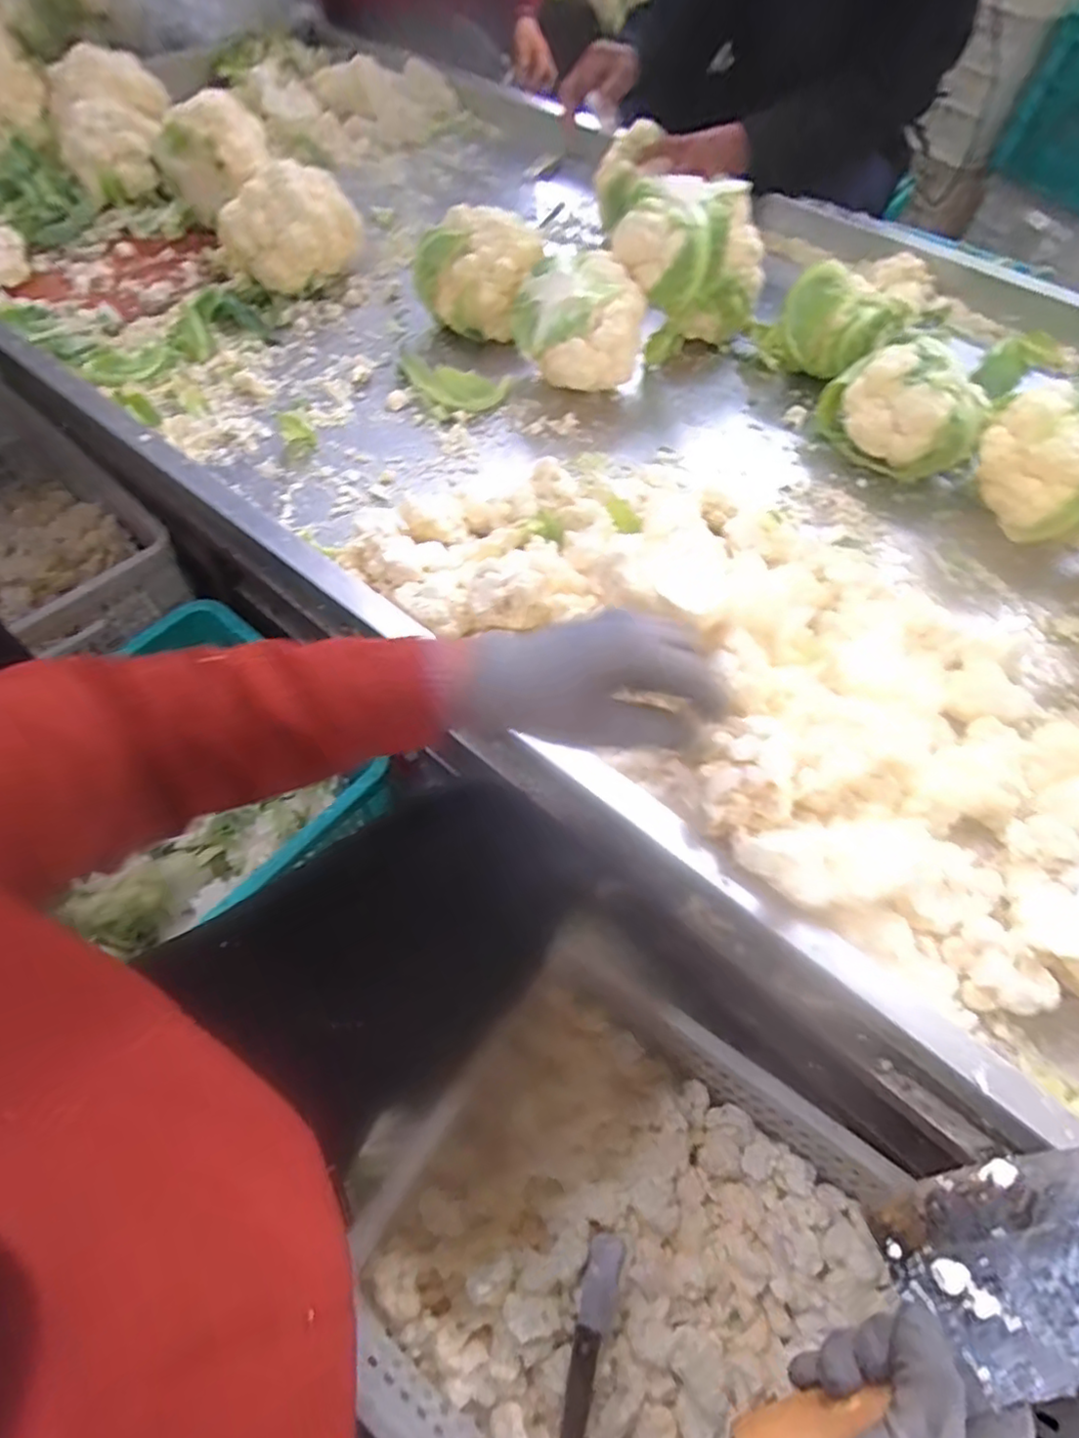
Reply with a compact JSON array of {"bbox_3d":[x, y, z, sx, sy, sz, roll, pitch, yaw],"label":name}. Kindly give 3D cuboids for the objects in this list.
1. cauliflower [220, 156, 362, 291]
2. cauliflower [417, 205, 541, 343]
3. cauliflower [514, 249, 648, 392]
[{"bbox_3d":[-0.344,-0.685,0.923,0.184,0.123,0.132,-22,62,-16],"label":"cauliflower"},{"bbox_3d":[-0.082,-0.603,0.891,0.168,0.127,0.131,11,59,4],"label":"cauliflower"},{"bbox_3d":[0.047,-0.488,0.831,0.155,0.129,0.126,2,59,-2],"label":"cauliflower"}]

